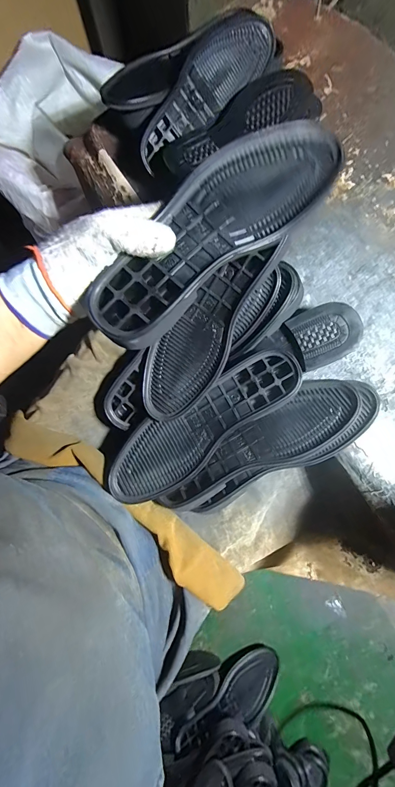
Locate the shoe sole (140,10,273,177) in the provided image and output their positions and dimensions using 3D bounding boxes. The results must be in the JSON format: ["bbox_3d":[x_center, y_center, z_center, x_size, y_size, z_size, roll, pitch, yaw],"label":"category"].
[{"bbox_3d":[0.008,-0.443,0.471,0.274,0.078,0.026,-49,40,-2],"label":"shoe sole"}]

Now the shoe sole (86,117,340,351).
[{"bbox_3d":[0.020,-0.153,0.301,0.280,0.030,0.090,-44,82,-5],"label":"shoe sole"}]

